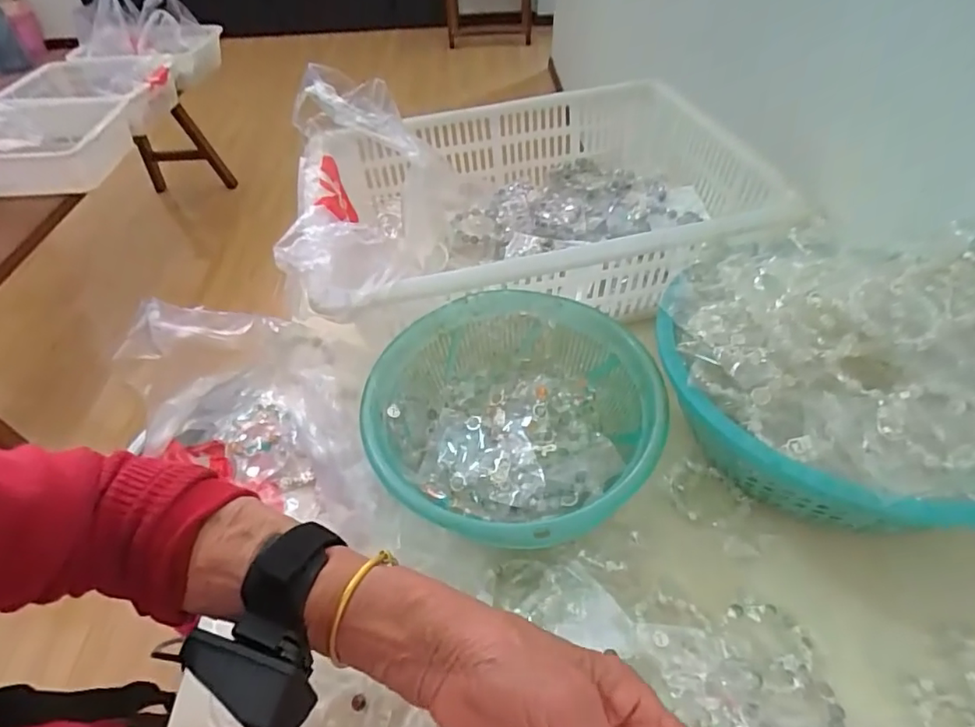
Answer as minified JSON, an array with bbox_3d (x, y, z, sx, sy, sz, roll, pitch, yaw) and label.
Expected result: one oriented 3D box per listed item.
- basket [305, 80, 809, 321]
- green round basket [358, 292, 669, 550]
[{"bbox_3d":[0.059,-0.193,0.638,0.516,0.122,0.373,-10,47,-7],"label":"basket"},{"bbox_3d":[0.018,0.047,0.444,0.219,0.091,0.227,-2,46,2],"label":"green round basket"}]

